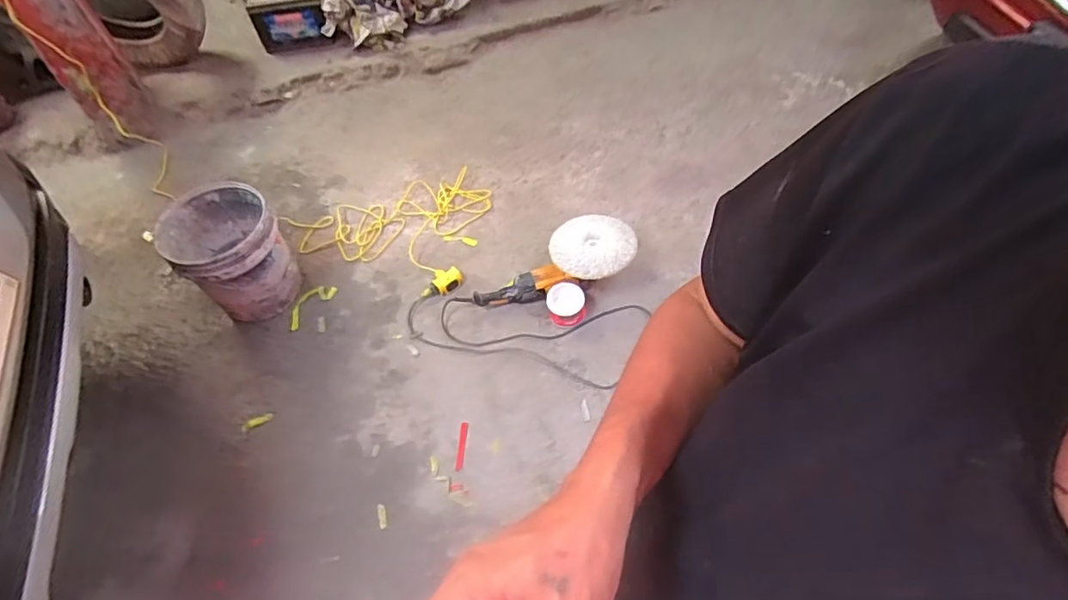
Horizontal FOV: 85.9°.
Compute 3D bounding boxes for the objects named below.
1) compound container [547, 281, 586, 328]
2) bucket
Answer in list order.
[{"bbox_3d":[0.092,0.014,1.627,0.106,0.076,0.108,-2,55,2],"label":"compound container"},{"bbox_3d":[-0.872,-0.131,1.680,0.307,0.296,0.290,35,64,24],"label":"bucket"}]

